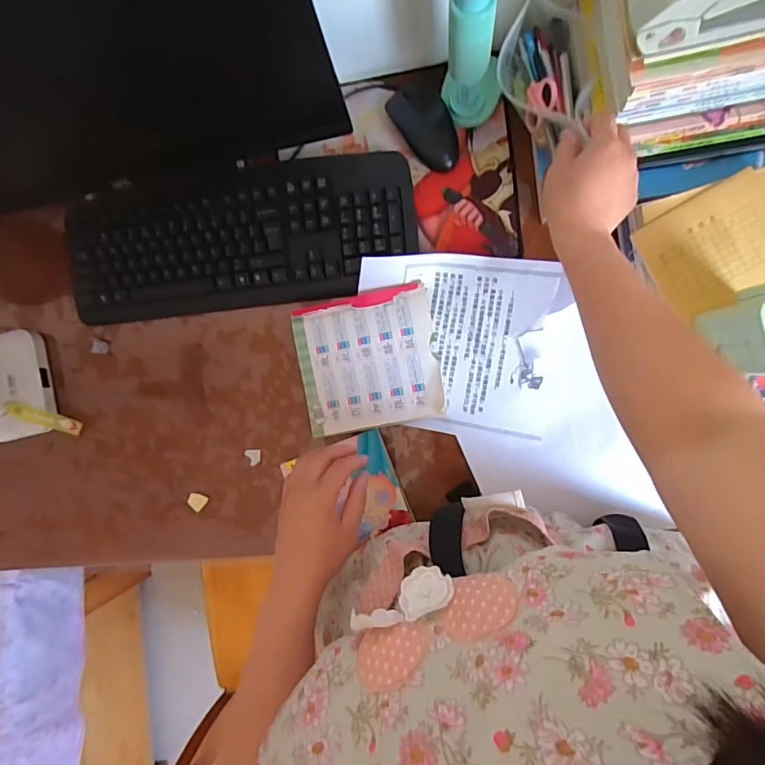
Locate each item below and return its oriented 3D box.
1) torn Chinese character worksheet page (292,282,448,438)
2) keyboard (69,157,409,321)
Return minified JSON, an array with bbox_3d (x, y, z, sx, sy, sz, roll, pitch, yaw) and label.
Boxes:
[{"bbox_3d":[-0.017,-0.025,0.548,0.159,0.025,0.153,-11,87,9],"label":"torn Chinese character worksheet page"},{"bbox_3d":[-0.182,-0.176,0.571,0.442,0.042,0.172,-4,88,9],"label":"keyboard"}]

